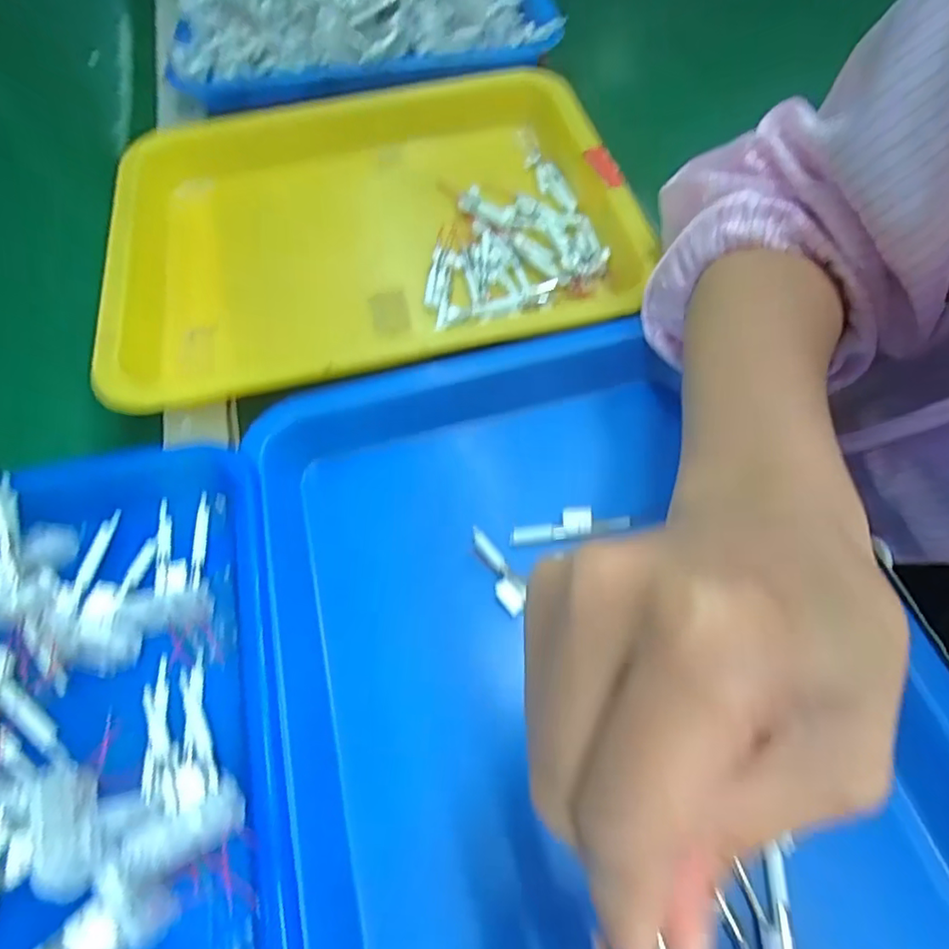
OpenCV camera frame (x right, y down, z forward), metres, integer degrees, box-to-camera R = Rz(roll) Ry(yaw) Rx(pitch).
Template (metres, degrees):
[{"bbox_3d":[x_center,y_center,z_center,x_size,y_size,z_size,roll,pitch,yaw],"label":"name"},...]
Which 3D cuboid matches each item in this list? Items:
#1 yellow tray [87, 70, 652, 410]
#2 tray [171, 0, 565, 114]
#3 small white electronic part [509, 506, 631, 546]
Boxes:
[{"bbox_3d":[-0.065,-0.166,0.396,0.328,0.054,0.275,-10,60,-2],"label":"yellow tray"},{"bbox_3d":[-0.097,-0.415,0.475,0.320,0.084,0.184,-10,60,-2],"label":"tray"},{"bbox_3d":[0.047,0.024,0.285,0.059,0.007,0.014,-9,60,-1],"label":"small white electronic part"}]

